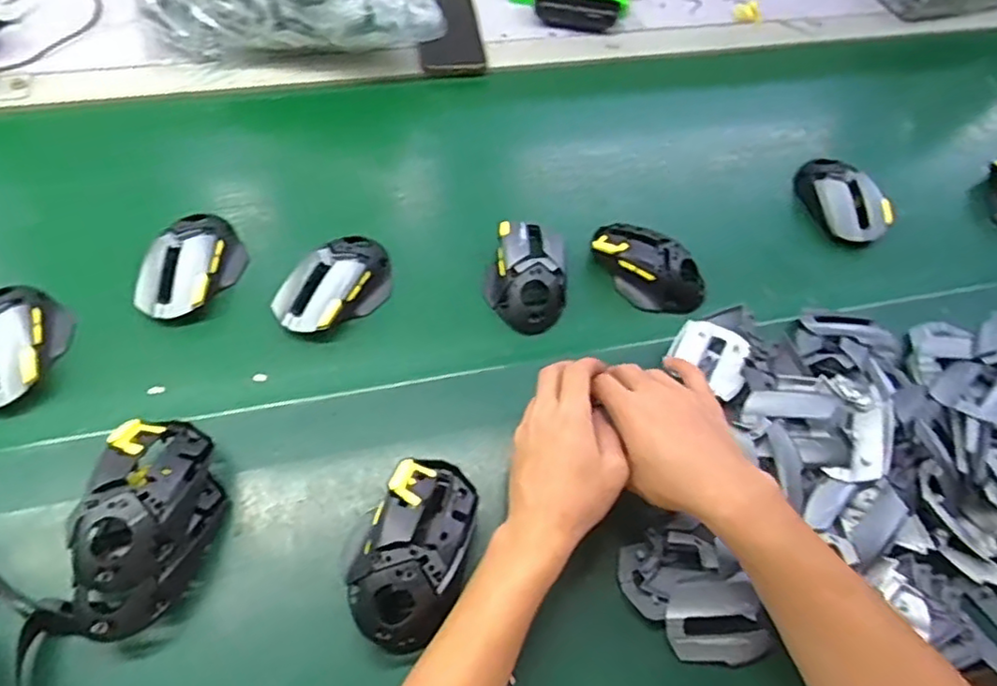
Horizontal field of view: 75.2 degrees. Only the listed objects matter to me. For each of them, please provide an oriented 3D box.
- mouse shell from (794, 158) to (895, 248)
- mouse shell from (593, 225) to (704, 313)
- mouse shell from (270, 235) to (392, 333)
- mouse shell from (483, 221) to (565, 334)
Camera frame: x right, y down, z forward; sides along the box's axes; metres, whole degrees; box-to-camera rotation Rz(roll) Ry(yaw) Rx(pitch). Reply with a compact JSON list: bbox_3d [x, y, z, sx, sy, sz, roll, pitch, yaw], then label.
[{"bbox_3d":[0.367,-0.157,0.694,0.064,0.032,0.111,-32,65,-22],"label":"mouse shell"},{"bbox_3d":[0.141,-0.076,0.620,0.066,0.038,0.120,-35,67,-23],"label":"mouse shell"},{"bbox_3d":[-0.142,-0.053,0.575,0.067,0.036,0.118,37,62,17],"label":"mouse shell"},{"bbox_3d":[0.026,-0.066,0.600,0.073,0.038,0.111,1,57,-4],"label":"mouse shell"}]

